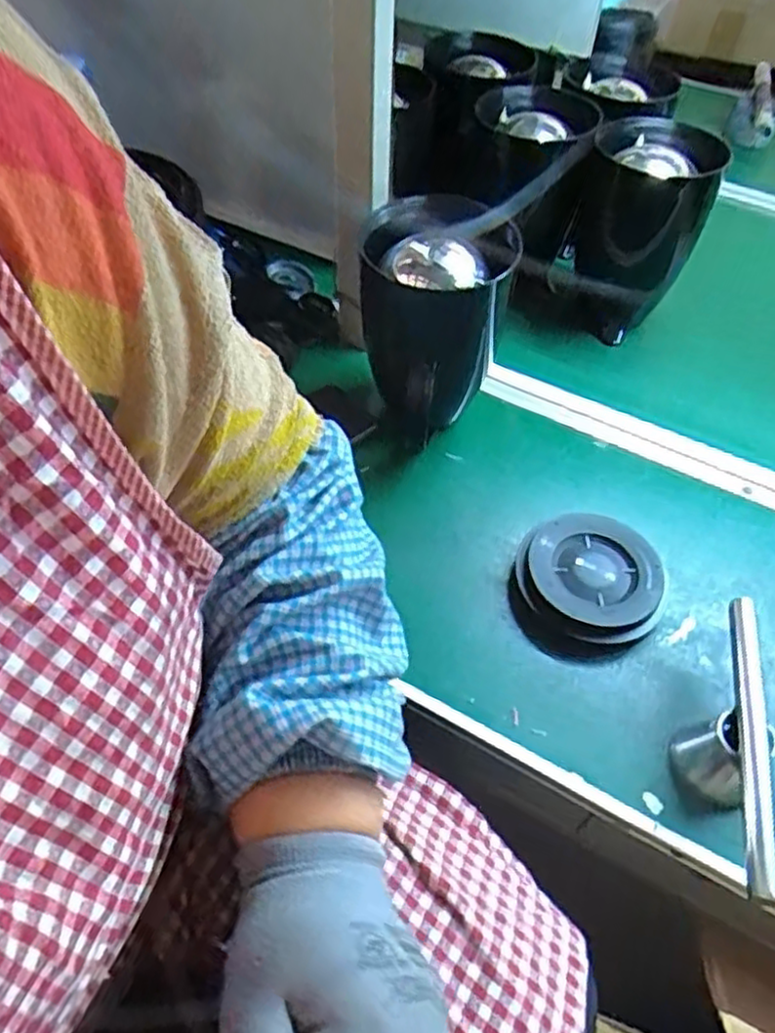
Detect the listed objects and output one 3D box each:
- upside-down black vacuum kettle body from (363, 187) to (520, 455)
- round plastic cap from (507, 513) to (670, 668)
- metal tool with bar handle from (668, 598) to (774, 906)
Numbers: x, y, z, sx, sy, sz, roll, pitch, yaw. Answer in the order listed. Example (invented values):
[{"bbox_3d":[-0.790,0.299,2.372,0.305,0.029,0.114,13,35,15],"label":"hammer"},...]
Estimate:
[{"bbox_3d":[0.037,-0.159,0.626,0.117,0.184,0.135,7,51,3],"label":"upside-down black vacuum kettle body"},{"bbox_3d":[0.161,0.054,0.570,0.116,0.032,0.120,2,51,-2],"label":"round plastic cap"},{"bbox_3d":[0.230,0.155,0.478,0.050,0.062,0.199,7,51,3],"label":"metal tool with bar handle"}]

